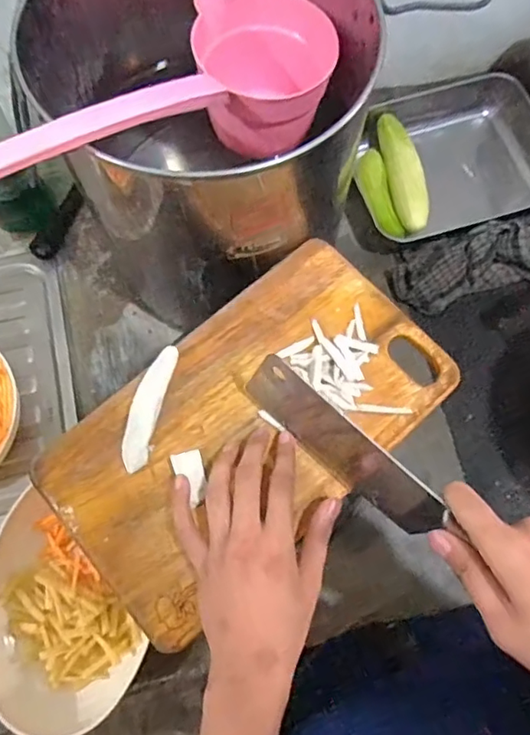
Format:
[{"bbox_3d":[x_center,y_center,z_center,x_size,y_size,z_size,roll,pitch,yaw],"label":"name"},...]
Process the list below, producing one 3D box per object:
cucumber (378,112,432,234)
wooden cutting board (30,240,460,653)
[{"bbox_3d":[0.169,-0.235,0.670,0.038,0.032,0.153,-9,71,-4],"label":"cucumber"},{"bbox_3d":[-0.012,0.040,0.436,0.311,0.018,0.175,-40,76,-12],"label":"wooden cutting board"}]

